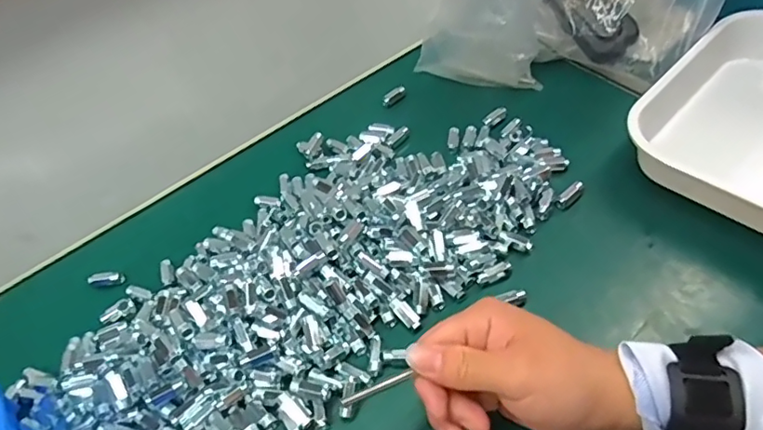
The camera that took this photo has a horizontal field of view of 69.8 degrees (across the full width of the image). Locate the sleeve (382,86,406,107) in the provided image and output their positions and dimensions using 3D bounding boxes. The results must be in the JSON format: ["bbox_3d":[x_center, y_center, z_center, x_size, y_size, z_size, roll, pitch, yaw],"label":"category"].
[{"bbox_3d":[0.013,-0.127,0.574,0.014,0.010,0.031,31,63,30],"label":"sleeve"}]

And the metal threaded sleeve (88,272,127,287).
[{"bbox_3d":[-0.241,0.057,0.479,0.029,0.008,0.013,-6,51,6],"label":"metal threaded sleeve"}]

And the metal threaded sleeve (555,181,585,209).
[{"bbox_3d":[0.158,-0.016,0.457,0.029,0.009,0.012,-41,60,-8],"label":"metal threaded sleeve"}]

